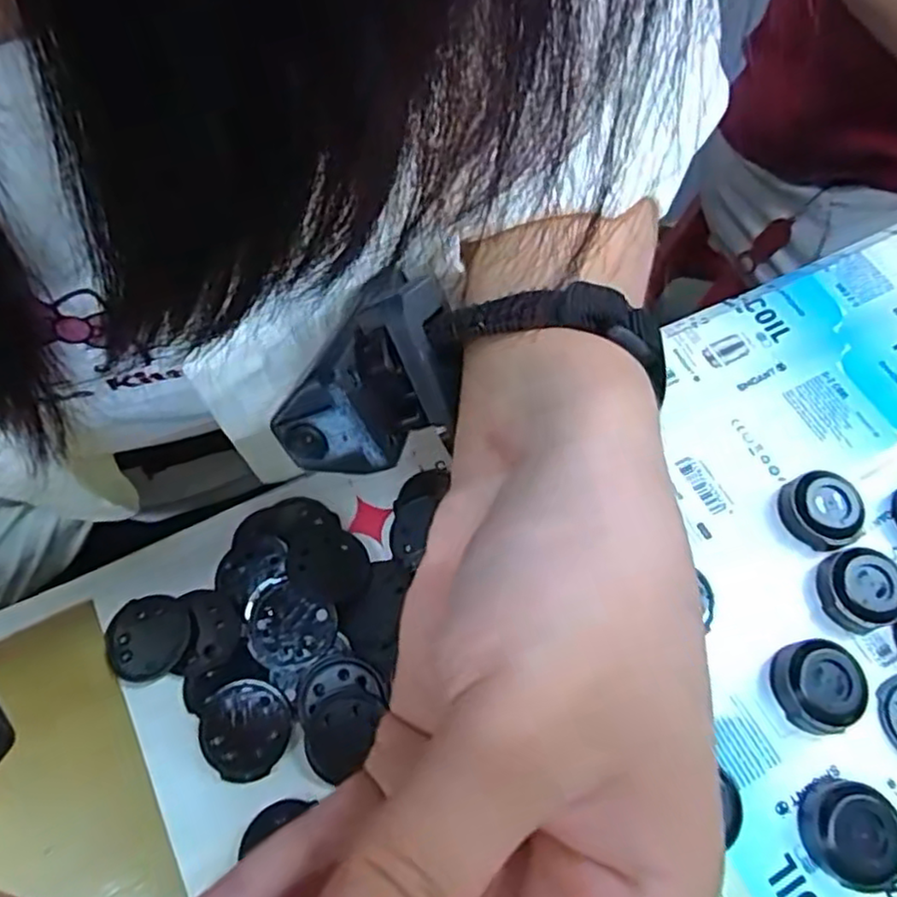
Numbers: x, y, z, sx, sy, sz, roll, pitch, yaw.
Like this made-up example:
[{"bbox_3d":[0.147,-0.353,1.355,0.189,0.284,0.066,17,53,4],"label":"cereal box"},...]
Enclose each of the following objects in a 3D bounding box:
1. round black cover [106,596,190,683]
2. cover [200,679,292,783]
[{"bbox_3d":[-0.105,0.066,0.240,0.029,0.004,0.028,2,63,-3],"label":"round black cover"},{"bbox_3d":[-0.068,0.094,0.229,0.028,0.004,0.030,-9,65,-8],"label":"cover"}]

